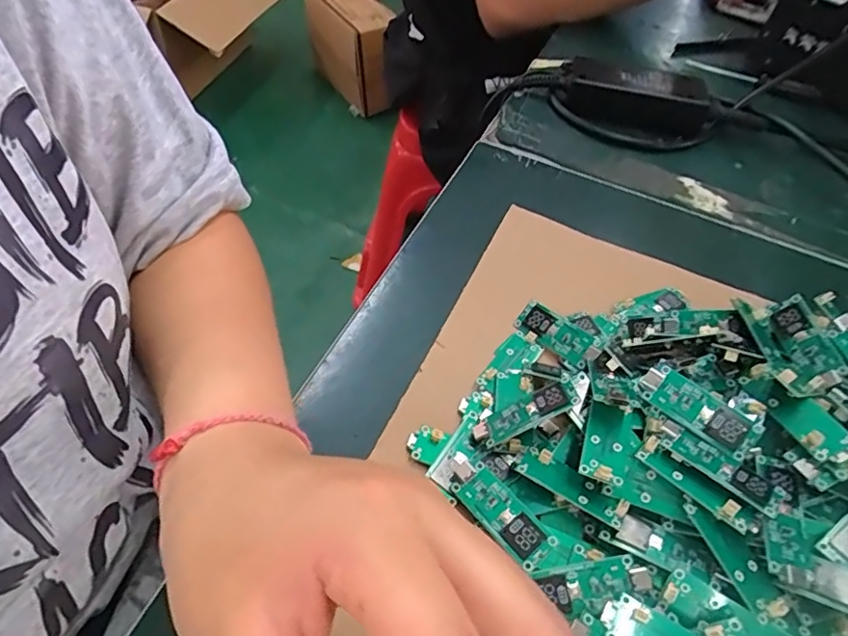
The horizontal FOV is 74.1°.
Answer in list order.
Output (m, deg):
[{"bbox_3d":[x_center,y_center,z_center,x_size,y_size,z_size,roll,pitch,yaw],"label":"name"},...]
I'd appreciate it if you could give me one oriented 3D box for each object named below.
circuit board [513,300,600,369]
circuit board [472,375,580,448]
[{"bbox_3d":[0.073,0.009,0.313,0.046,0.006,0.020,36,92,26],"label":"circuit board"},{"bbox_3d":[0.047,0.045,0.263,0.052,0.005,0.015,-31,52,13],"label":"circuit board"}]

